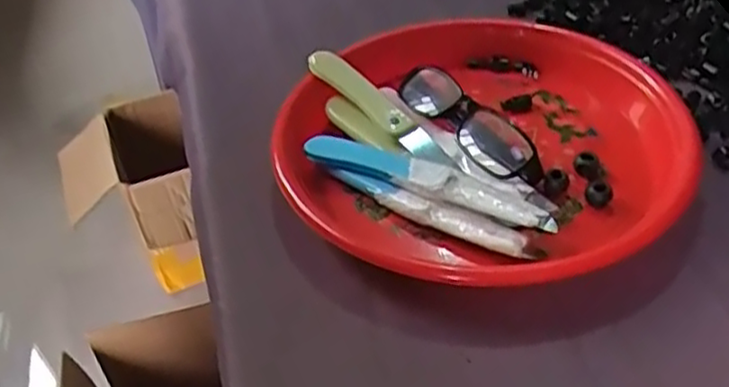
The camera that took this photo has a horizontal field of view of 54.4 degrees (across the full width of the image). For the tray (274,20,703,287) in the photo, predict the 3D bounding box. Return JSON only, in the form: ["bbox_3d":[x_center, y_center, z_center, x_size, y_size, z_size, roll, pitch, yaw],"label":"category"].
[{"bbox_3d":[0.066,-0.038,0.440,0.255,0.054,0.230,27,51,31],"label":"tray"}]

